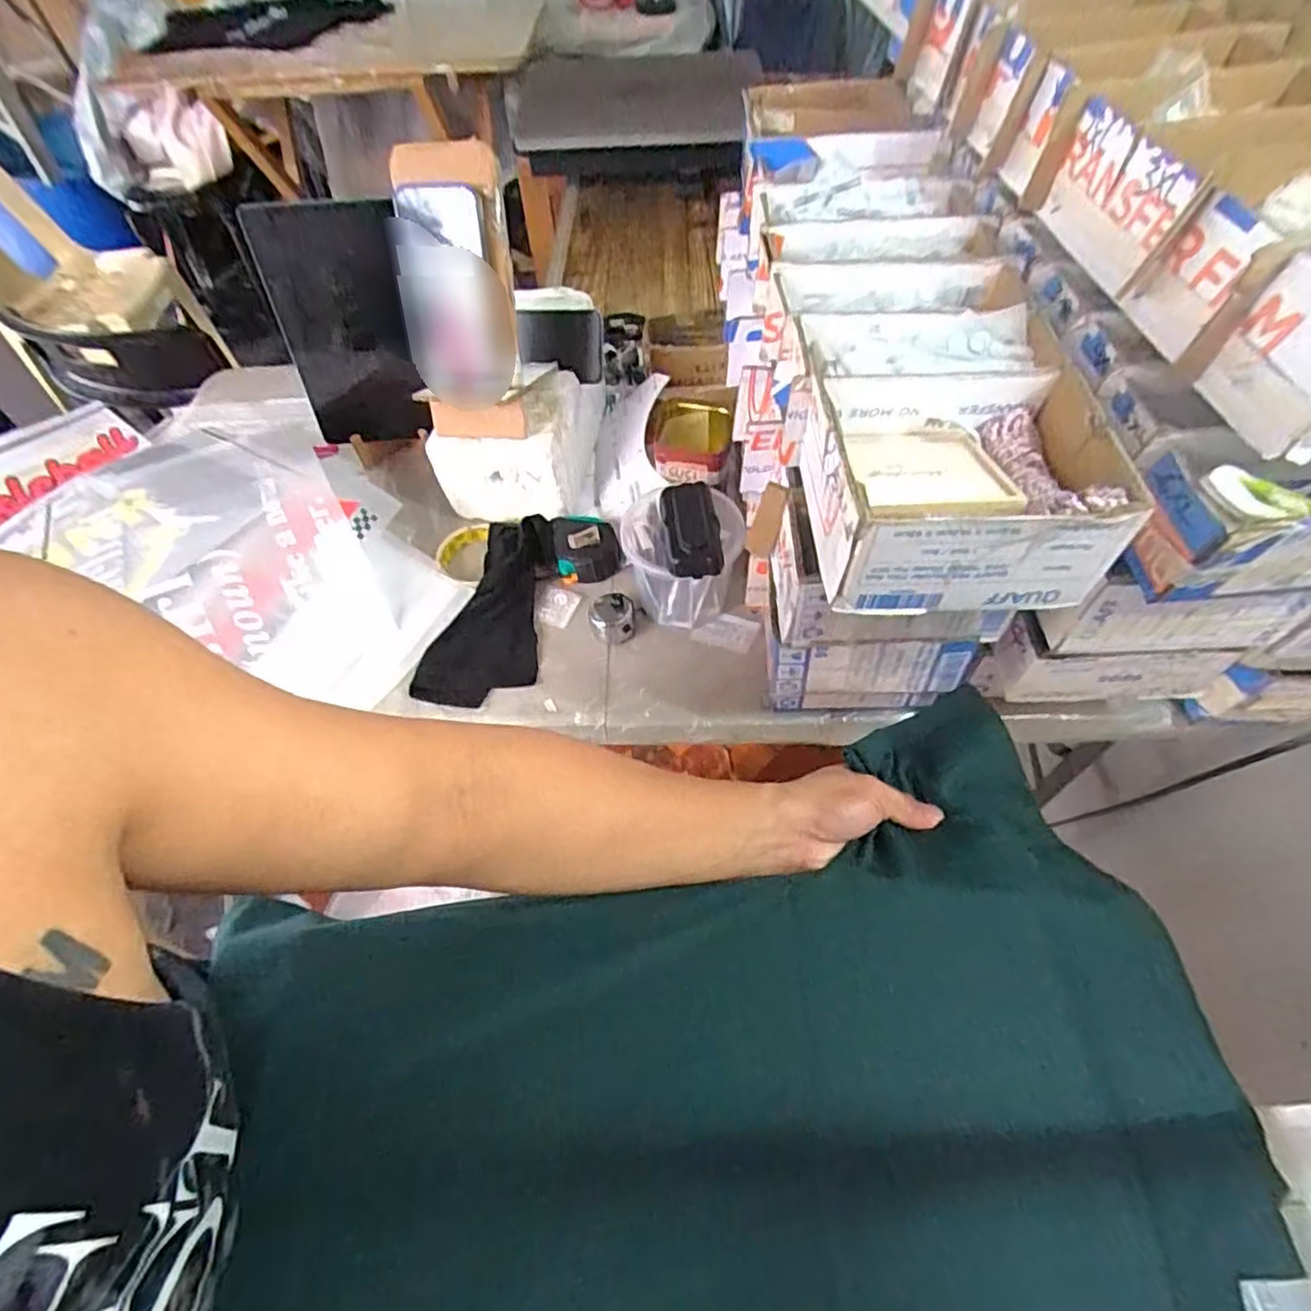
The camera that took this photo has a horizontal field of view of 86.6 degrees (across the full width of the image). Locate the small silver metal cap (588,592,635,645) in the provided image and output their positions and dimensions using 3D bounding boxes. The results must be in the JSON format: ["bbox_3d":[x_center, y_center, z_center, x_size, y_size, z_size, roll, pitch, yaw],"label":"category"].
[{"bbox_3d":[-0.044,-0.040,0.704,0.045,0.034,0.046,-6,56,-1],"label":"small silver metal cap"}]

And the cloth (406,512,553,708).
[{"bbox_3d":[-0.160,-0.042,0.728,0.112,0.032,0.218,16,73,13],"label":"cloth"}]

